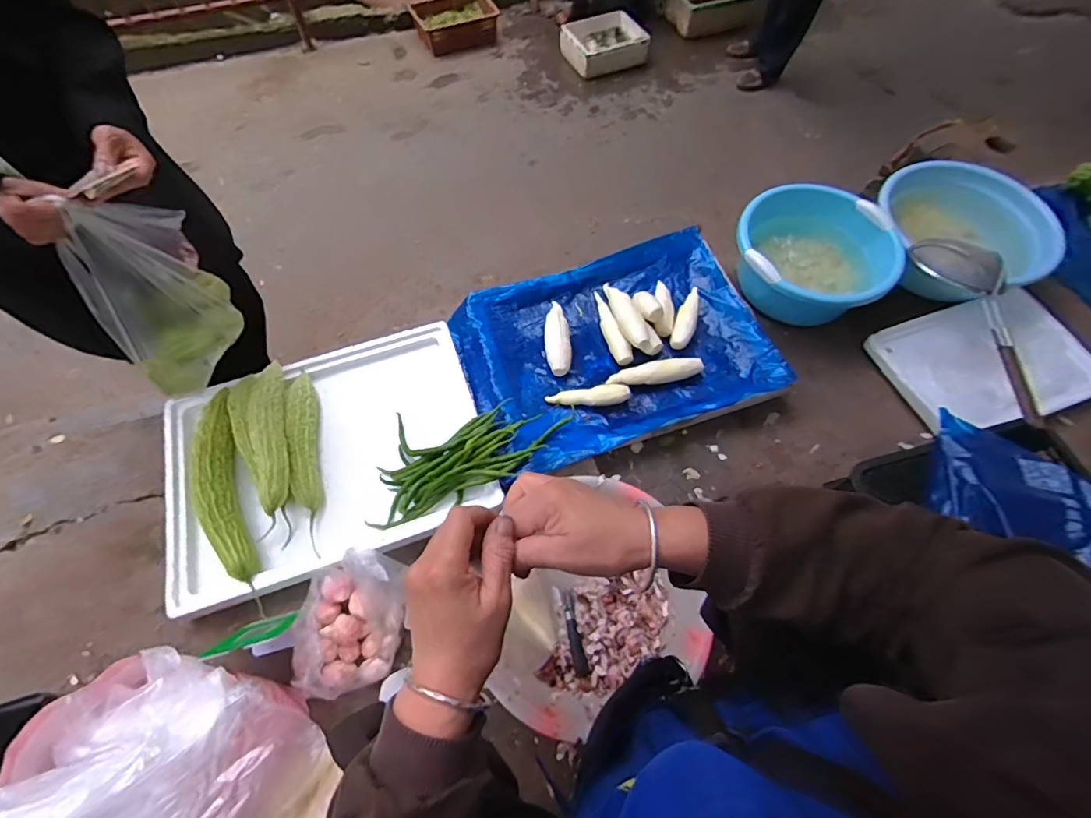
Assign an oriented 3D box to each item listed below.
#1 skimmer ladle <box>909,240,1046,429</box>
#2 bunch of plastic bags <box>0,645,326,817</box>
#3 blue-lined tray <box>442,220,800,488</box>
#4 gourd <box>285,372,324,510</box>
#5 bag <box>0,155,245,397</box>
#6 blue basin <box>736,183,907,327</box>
[{"bbox_3d":[0.947,-0.180,1.043,0.153,0.088,0.460,-17,68,6],"label":"skimmer ladle"},{"bbox_3d":[-0.515,0.464,0.612,0.296,0.128,0.320,35,69,16],"label":"bunch of plastic bags"},{"bbox_3d":[0.150,-0.147,1.074,0.652,0.073,0.461,-17,65,-9],"label":"blue-lined tray"},{"bbox_3d":[-0.476,0.058,0.966,0.056,0.055,0.292,-9,64,-5],"label":"gourd"},{"bbox_3d":[-0.605,-0.193,0.716,0.145,0.316,0.204,-19,65,-9],"label":"bag"},{"bbox_3d":[0.608,-0.353,1.142,0.329,0.166,0.341,0,64,0],"label":"blue basin"}]

